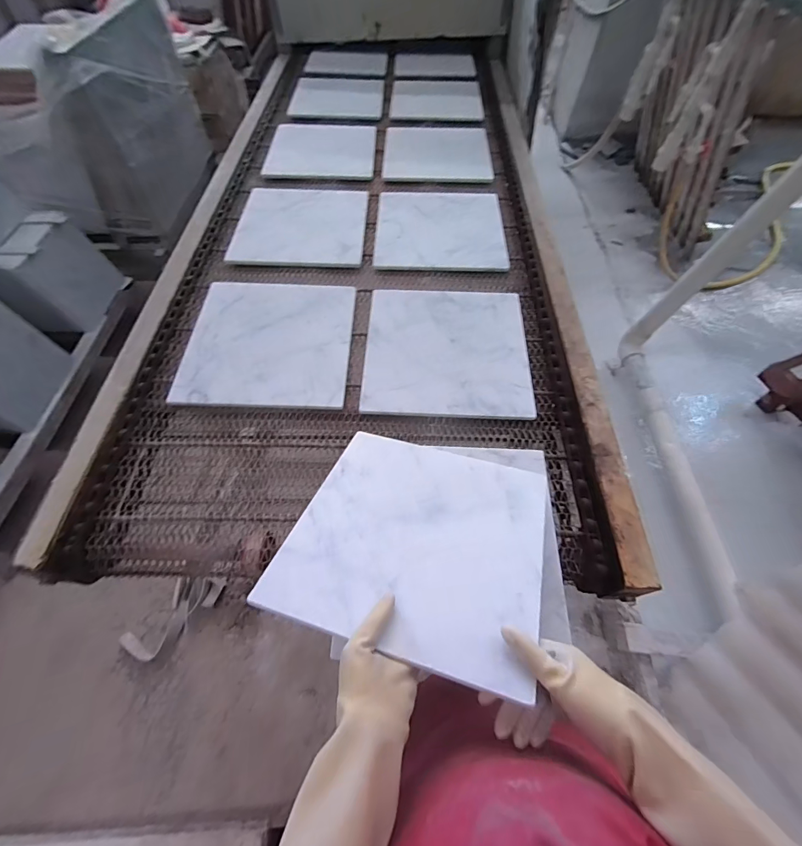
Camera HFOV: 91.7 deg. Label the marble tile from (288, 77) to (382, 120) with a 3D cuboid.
[{"bbox_3d":[-0.209,-1.096,1.307,0.296,0.014,0.302,3,61,-1],"label":"marble tile"}]

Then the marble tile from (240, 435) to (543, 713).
[{"bbox_3d":[0.027,0.135,0.499,0.294,0.009,0.302,13,41,14],"label":"marble tile"}]

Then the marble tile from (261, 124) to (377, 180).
[{"bbox_3d":[-0.226,-0.794,1.130,0.300,0.012,0.298,1,61,-2],"label":"marble tile"}]

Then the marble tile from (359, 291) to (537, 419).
[{"bbox_3d":[0.086,-0.144,0.737,0.299,0.012,0.298,1,60,1],"label":"marble tile"}]

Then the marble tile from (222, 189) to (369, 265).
[{"bbox_3d":[-0.237,-0.481,0.939,0.298,0.013,0.294,2,61,-1],"label":"marble tile"}]

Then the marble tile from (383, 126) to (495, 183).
[{"bbox_3d":[0.104,-0.792,1.128,0.298,0.016,0.305,2,61,-1],"label":"marble tile"}]

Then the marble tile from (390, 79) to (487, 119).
[{"bbox_3d":[0.121,-1.090,1.303,0.291,0.010,0.280,2,61,-1],"label":"marble tile"}]

